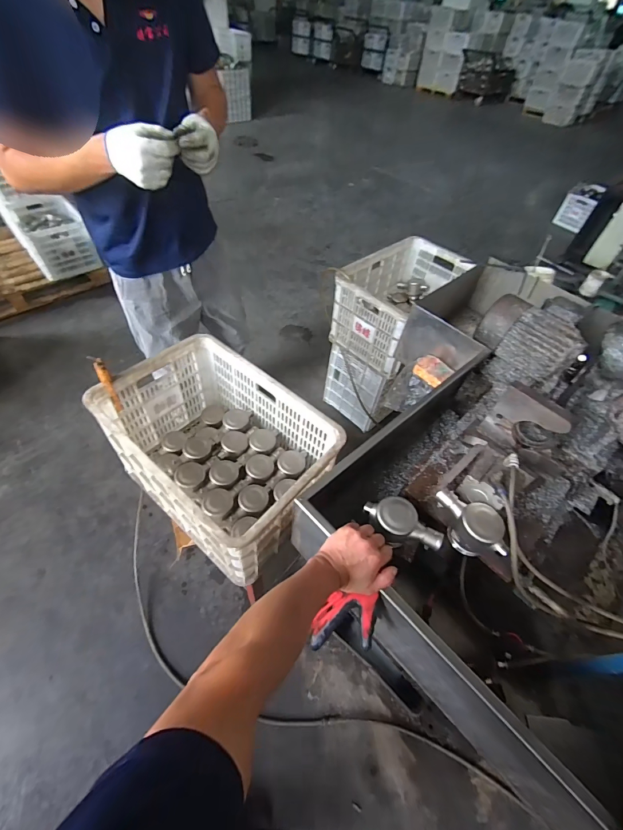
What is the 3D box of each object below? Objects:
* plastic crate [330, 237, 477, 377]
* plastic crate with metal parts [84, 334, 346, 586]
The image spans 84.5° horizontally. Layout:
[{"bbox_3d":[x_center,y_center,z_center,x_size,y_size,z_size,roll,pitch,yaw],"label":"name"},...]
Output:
[{"bbox_3d":[0.351,-0.447,1.377,0.335,0.278,0.527,37,58,23],"label":"plastic crate"},{"bbox_3d":[-0.224,0.085,0.861,0.506,0.277,0.351,34,57,21],"label":"plastic crate with metal parts"}]

